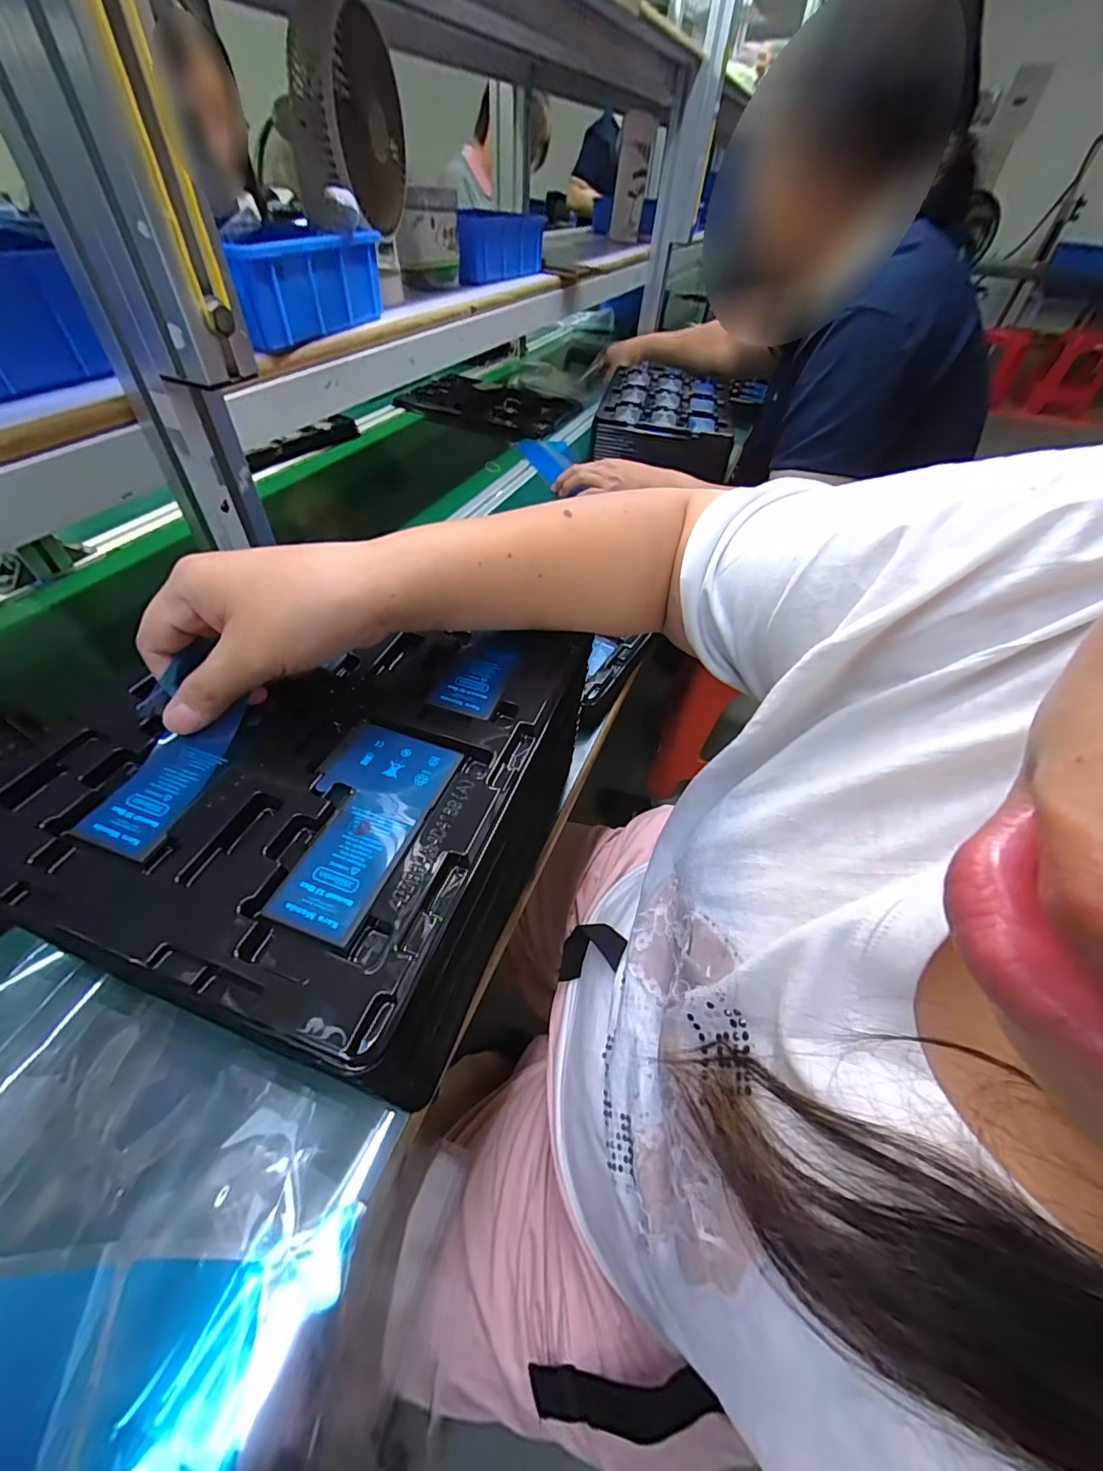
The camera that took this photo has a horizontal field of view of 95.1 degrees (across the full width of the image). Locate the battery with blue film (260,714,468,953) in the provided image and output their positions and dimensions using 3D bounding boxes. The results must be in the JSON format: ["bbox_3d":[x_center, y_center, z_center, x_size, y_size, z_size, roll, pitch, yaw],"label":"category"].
[{"bbox_3d":[-0.089,0.035,0.228,0.058,0.004,0.101,17,50,10],"label":"battery with blue film"}]

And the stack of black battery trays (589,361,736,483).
[{"bbox_3d":[0.202,-0.594,0.947,0.223,0.078,0.344,8,49,2],"label":"stack of black battery trays"}]

